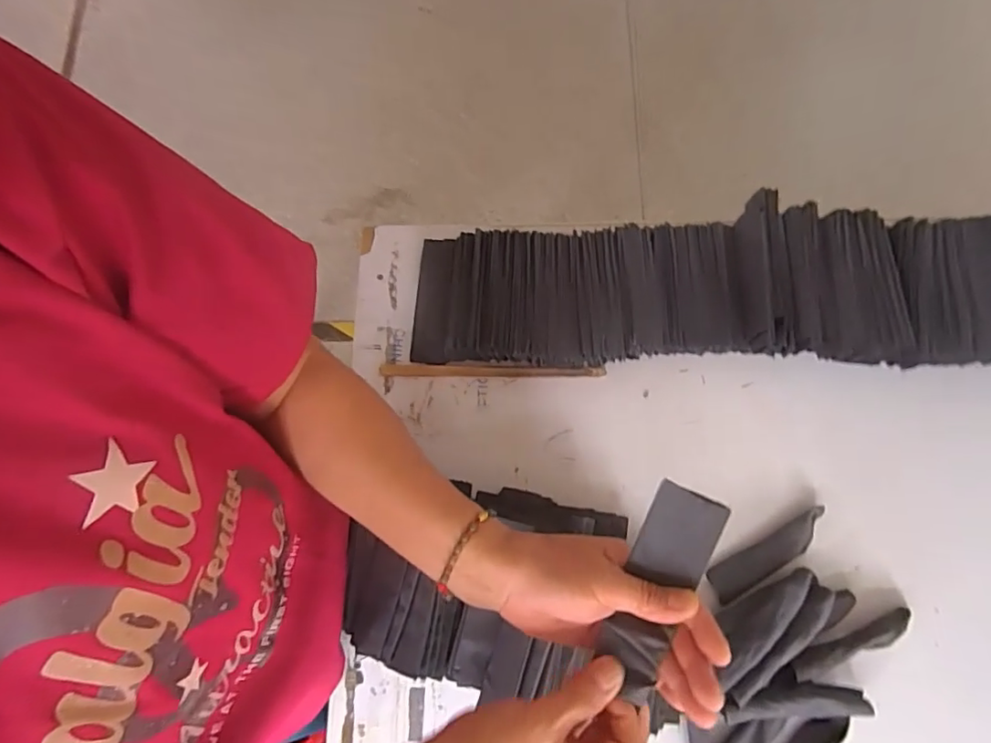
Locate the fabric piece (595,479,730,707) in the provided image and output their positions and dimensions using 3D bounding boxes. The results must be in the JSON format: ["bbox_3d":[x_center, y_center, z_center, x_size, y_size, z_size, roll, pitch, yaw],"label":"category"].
[{"bbox_3d":[0.102,0.138,0.348,0.044,0.012,0.131,19,89,7],"label":"fabric piece"}]

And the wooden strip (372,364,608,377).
[{"bbox_3d":[-0.005,0.000,0.667,0.266,0.008,0.014,1,75,2],"label":"wooden strip"}]

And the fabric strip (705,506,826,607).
[{"bbox_3d":[0.297,0.197,0.601,0.143,0.013,0.036,-30,77,-6],"label":"fabric strip"}]

